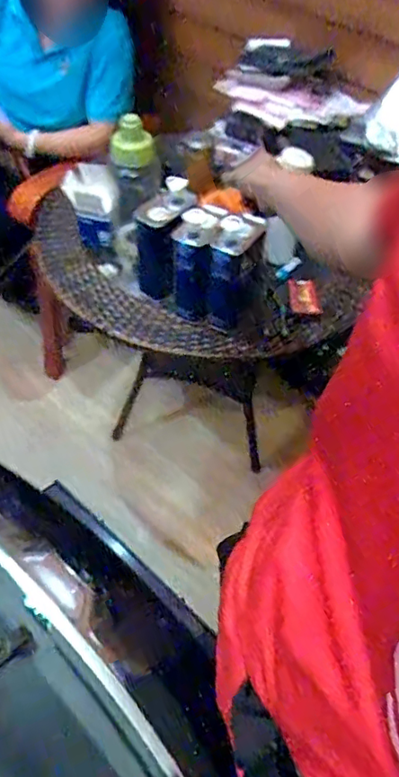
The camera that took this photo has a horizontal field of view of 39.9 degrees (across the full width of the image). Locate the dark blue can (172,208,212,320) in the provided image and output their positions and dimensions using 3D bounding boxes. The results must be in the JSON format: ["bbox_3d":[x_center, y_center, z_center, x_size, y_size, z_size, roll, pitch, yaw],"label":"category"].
[{"bbox_3d":[-0.006,-0.226,0.972,0.078,0.192,0.073,7,15,4],"label":"dark blue can"}]

